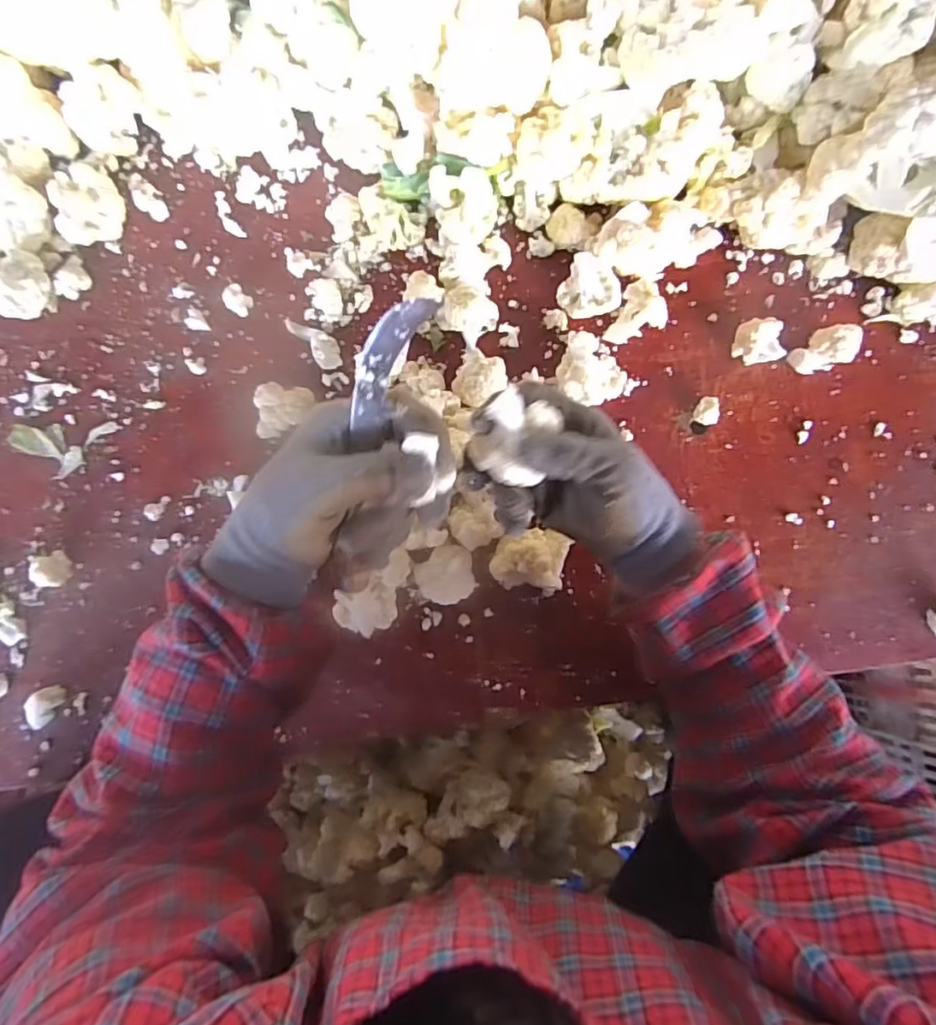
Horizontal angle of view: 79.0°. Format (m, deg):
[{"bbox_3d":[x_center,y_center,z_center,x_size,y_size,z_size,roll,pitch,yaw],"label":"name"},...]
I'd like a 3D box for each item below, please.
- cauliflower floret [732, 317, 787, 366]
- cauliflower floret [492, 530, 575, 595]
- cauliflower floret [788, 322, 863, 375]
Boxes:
[{"bbox_3d":[0.269,-0.156,0.524,0.038,0.034,0.034,-4,80,-1],"label":"cauliflower floret"},{"bbox_3d":[0.052,0.041,0.482,0.062,0.039,0.049,13,79,1],"label":"cauliflower floret"},{"bbox_3d":[0.331,-0.150,0.523,0.052,0.031,0.037,-35,82,-6],"label":"cauliflower floret"}]

